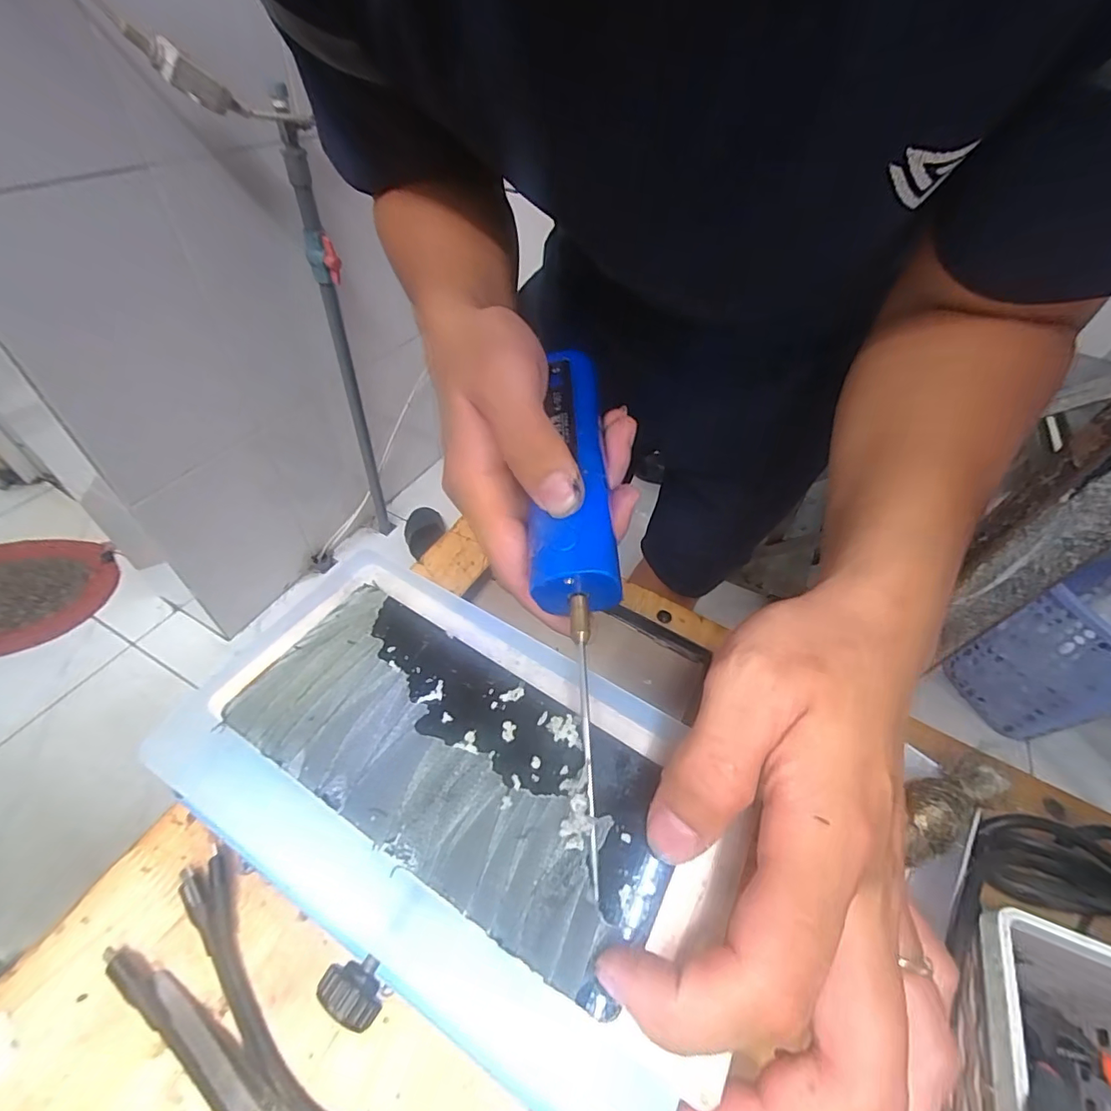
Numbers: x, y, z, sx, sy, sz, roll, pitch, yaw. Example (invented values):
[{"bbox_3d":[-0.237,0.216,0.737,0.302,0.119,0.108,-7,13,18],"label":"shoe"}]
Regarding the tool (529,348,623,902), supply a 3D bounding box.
[{"bbox_3d":[0.007,-0.003,0.201,0.032,0.023,0.220,3,64,-5],"label":"tool"}]

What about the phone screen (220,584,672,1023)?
[{"bbox_3d":[-0.033,0.067,0.169,0.147,0.005,0.069,31,53,16],"label":"phone screen"}]

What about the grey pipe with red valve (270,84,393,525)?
[{"bbox_3d":[-0.418,-0.356,1.027,0.051,0.865,0.062,-18,54,-21],"label":"grey pipe with red valve"}]

